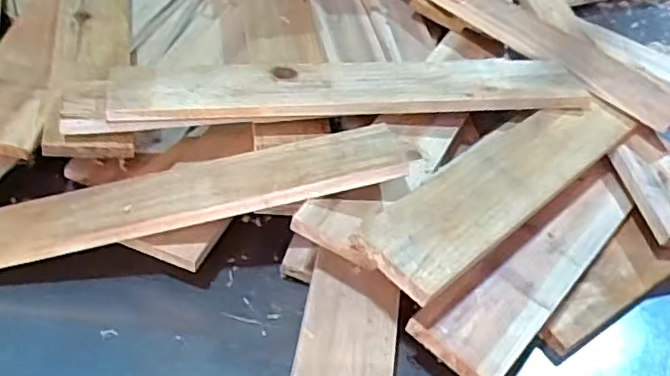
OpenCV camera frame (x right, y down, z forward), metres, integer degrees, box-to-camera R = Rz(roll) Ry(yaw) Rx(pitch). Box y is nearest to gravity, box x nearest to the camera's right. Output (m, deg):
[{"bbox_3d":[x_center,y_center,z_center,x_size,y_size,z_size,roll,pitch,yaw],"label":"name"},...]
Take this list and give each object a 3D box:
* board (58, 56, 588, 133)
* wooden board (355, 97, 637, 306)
[{"bbox_3d":[0.014,-0.109,0.633,0.543,0.026,0.089,-6,45,-14],"label":"board"},{"bbox_3d":[0.166,-0.016,0.574,0.082,0.013,0.374,43,47,21],"label":"wooden board"}]

